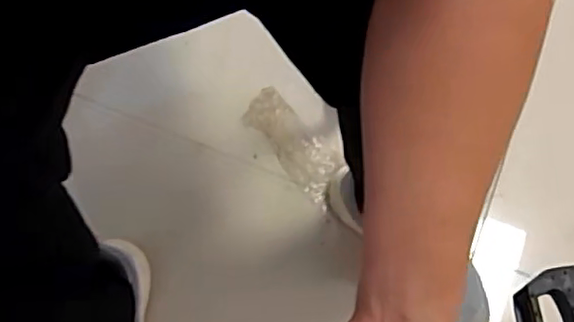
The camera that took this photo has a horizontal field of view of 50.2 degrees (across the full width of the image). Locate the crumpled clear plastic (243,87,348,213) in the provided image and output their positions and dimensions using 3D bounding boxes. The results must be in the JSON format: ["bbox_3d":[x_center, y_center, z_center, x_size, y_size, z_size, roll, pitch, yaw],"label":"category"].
[{"bbox_3d":[0.013,-0.026,0.956,0.080,0.036,0.196,-41,70,-16],"label":"crumpled clear plastic"}]

